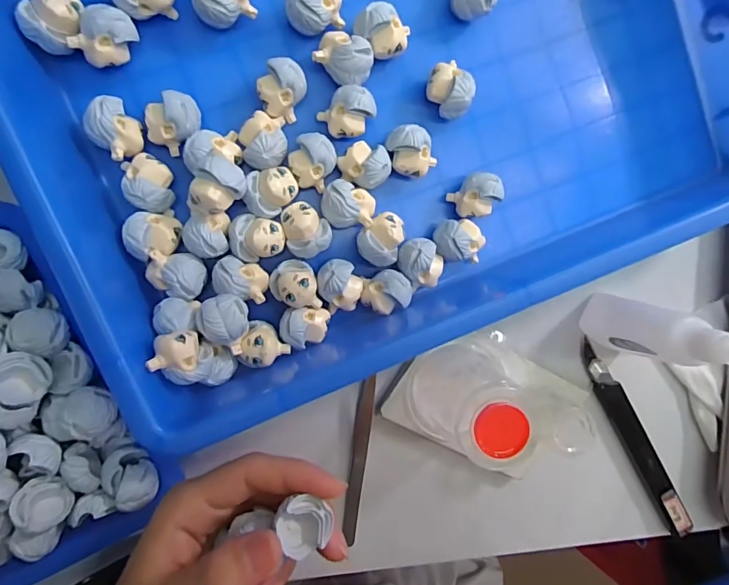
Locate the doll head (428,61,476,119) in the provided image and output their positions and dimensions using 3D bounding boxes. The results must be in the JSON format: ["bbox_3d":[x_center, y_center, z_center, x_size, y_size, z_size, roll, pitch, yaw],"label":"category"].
[{"bbox_3d":[0.045,-0.107,0.240,0.021,0.026,0.027,-38,99,-2],"label":"doll head"}]

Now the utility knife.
[{"bbox_3d":[0.173,0.094,0.286,0.014,0.013,0.143,-31,99,-3],"label":"utility knife"}]

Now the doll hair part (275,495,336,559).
[{"bbox_3d":[-0.025,0.095,0.184,0.020,0.013,0.023,-40,99,-1],"label":"doll hair part"}]

